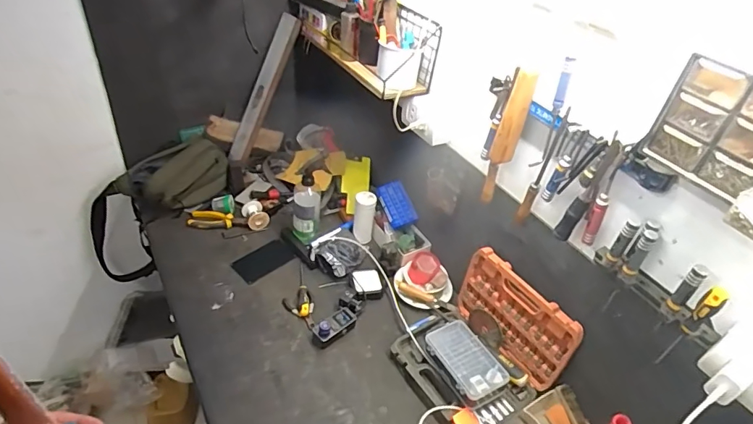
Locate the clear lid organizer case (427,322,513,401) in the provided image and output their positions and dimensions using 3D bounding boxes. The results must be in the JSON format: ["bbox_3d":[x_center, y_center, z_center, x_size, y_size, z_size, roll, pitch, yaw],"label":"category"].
[{"bbox_3d":[0.169,0.282,0.879,0.097,0.024,0.155,-15,44,-26],"label":"clear lid organizer case"}]

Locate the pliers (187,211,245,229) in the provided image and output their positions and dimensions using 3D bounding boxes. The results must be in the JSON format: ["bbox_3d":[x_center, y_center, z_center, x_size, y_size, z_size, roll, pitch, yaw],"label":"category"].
[{"bbox_3d":[-0.406,0.021,1.180,0.146,0.015,0.046,6,62,-1],"label":"pliers"}]

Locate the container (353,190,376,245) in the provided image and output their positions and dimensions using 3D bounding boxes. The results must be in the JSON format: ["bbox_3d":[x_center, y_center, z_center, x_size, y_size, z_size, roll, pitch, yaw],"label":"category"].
[{"bbox_3d":[-0.032,0.019,1.148,0.053,0.138,0.045,8,39,0],"label":"container"}]

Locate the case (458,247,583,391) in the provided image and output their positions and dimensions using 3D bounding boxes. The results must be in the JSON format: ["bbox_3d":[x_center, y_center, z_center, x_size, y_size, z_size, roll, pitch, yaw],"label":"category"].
[{"bbox_3d":[0.267,0.207,0.905,0.029,0.176,0.250,-19,46,-29],"label":"case"}]

